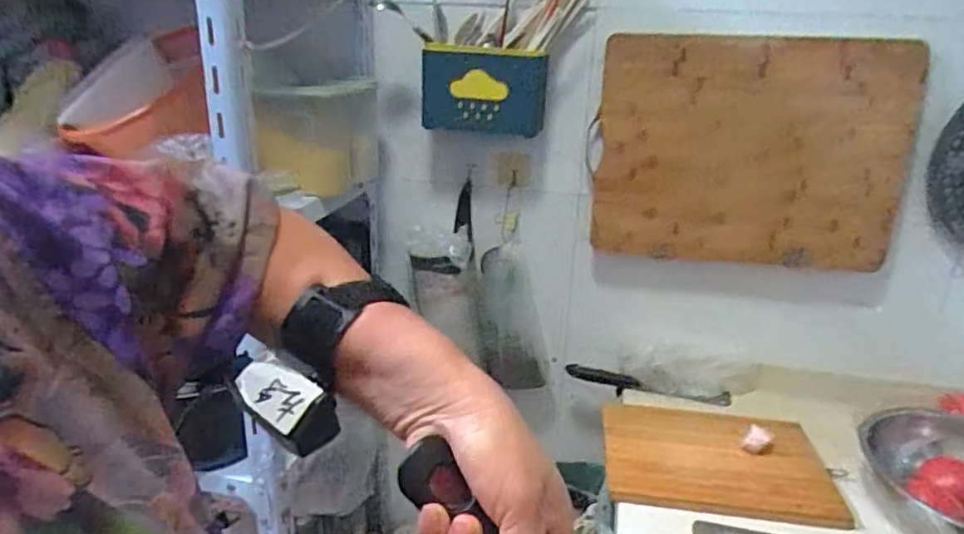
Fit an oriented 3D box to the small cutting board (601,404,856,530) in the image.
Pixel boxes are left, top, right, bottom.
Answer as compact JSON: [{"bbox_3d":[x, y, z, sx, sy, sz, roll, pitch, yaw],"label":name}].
[{"bbox_3d":[0.340,0.278,0.926,0.306,0.025,0.235,2,24,7],"label":"small cutting board"}]

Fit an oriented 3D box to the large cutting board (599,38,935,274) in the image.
[{"bbox_3d":[0.417,-0.177,1.005,0.452,0.354,0.032,5,17,12],"label":"large cutting board"}]

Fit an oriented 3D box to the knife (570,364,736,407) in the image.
[{"bbox_3d":[0.290,0.211,1.113,0.277,0.037,0.026,7,21,14],"label":"knife"}]

